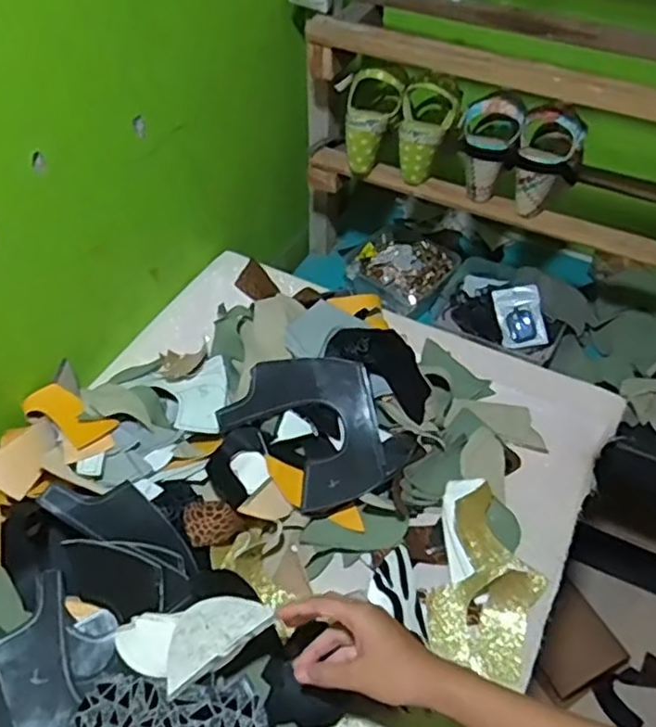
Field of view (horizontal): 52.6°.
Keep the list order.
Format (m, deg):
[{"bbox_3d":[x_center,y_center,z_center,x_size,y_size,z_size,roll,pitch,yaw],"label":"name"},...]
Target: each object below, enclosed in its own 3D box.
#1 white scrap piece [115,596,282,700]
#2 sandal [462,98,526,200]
[{"bbox_3d":[-0.121,0.238,0.589,0.130,0.014,0.074,-33,73,-2],"label":"white scrap piece"},{"bbox_3d":[0.225,-0.305,0.934,0.079,0.136,0.092,14,49,10],"label":"sandal"}]

